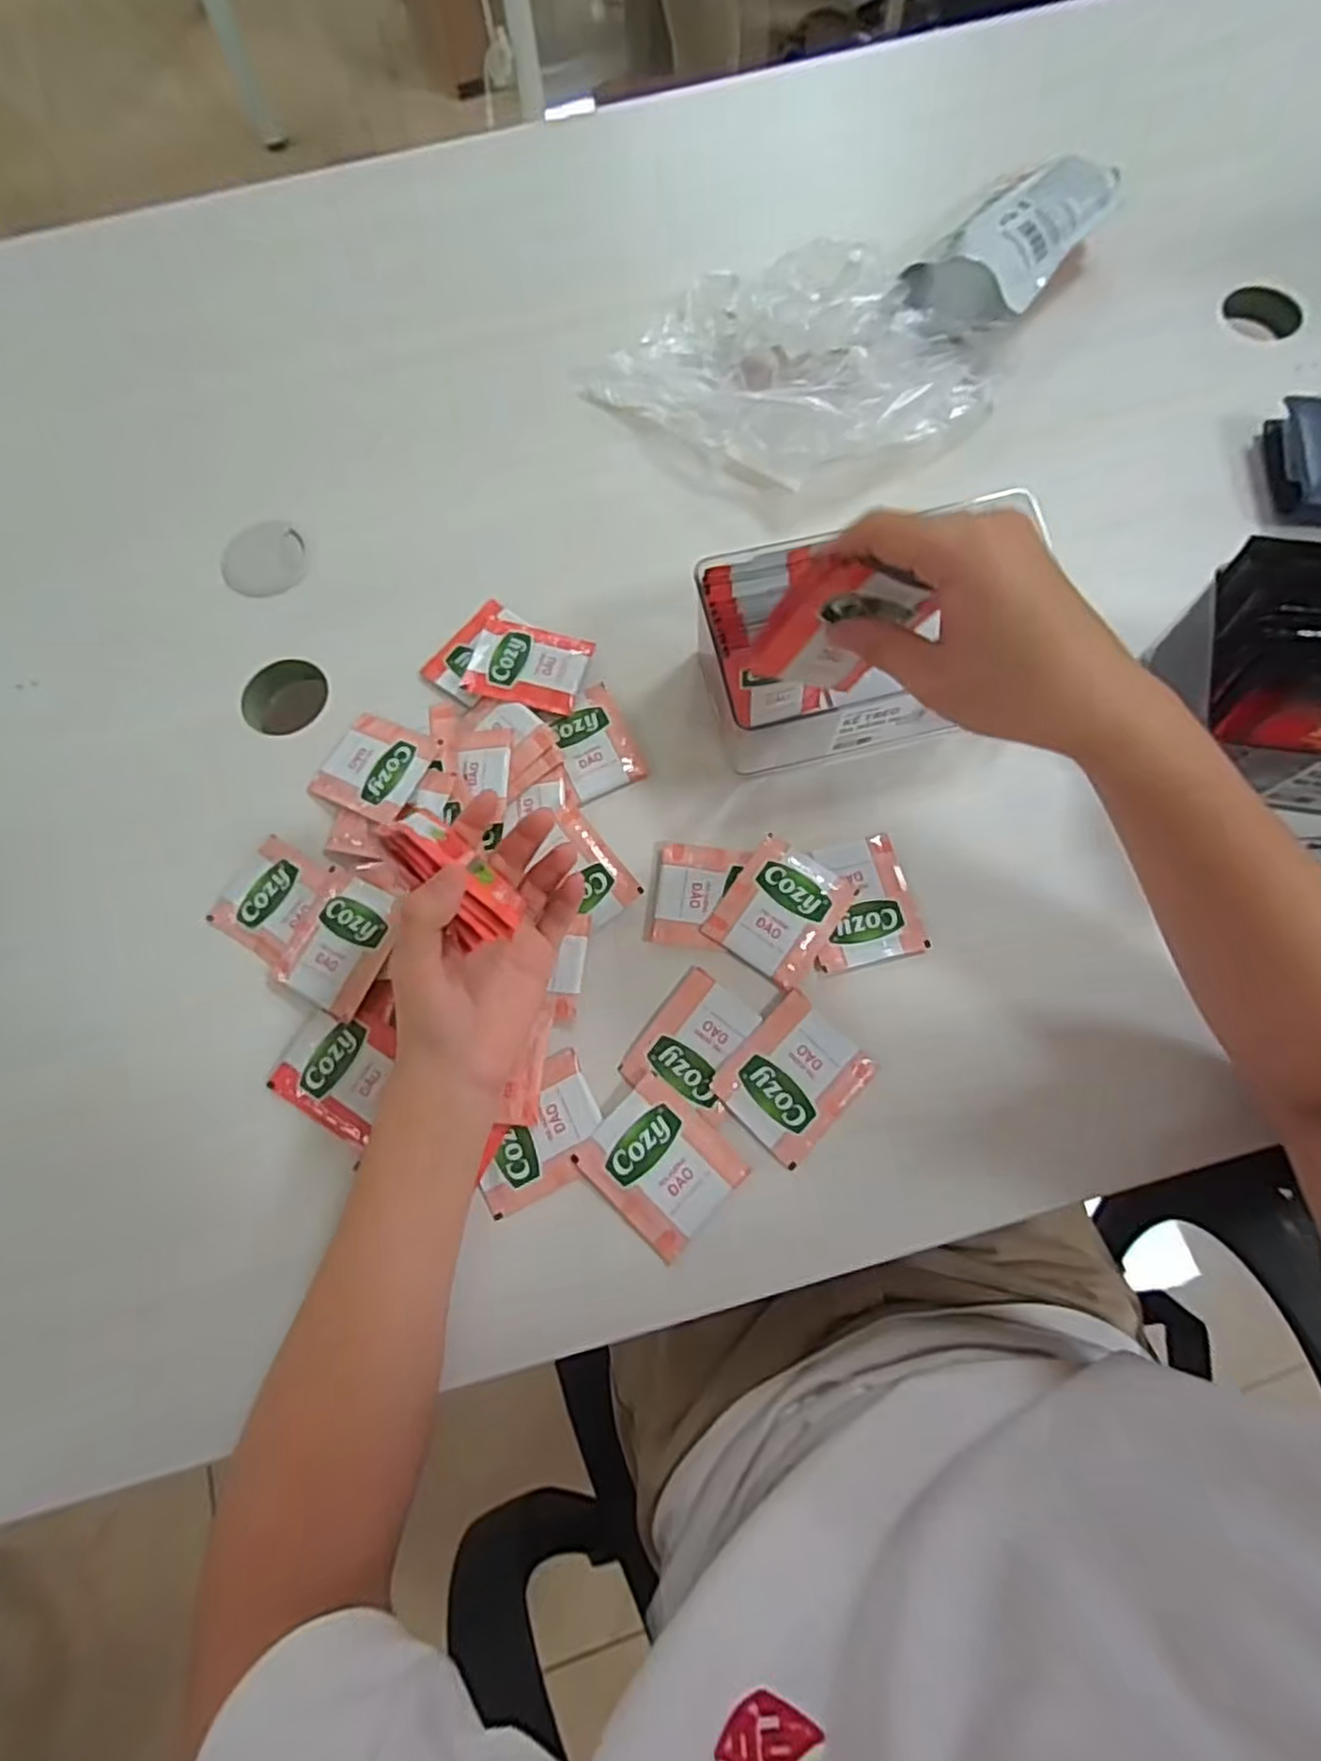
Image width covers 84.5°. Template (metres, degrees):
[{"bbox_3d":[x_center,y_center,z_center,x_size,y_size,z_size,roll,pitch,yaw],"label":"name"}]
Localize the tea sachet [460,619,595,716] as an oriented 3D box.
[{"bbox_3d":[-0.089,-0.147,0.496,0.080,0.010,0.062,13,73,6],"label":"tea sachet"}]

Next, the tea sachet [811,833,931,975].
[{"bbox_3d":[0.121,0.013,0.441,0.062,0.004,0.076,-13,72,-2],"label":"tea sachet"}]

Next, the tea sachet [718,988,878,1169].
[{"bbox_3d":[0.076,0.111,0.410,0.064,0.004,0.076,43,79,14],"label":"tea sachet"}]

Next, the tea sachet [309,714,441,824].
[{"bbox_3d":[-0.186,-0.074,0.474,0.073,0.005,0.065,21,75,19],"label":"tea sachet"}]

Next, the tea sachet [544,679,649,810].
[{"bbox_3d":[-0.045,-0.091,0.478,0.050,0.006,0.076,-24,73,-5],"label":"tea sachet"}]

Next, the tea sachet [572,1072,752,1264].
[{"bbox_3d":[0.000,0.155,0.398,0.066,0.004,0.075,-43,76,-11],"label":"tea sachet"}]

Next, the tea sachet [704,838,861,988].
[{"bbox_3d":[0.073,0.017,0.437,0.065,0.006,0.075,32,76,11],"label":"tea sachet"}]

